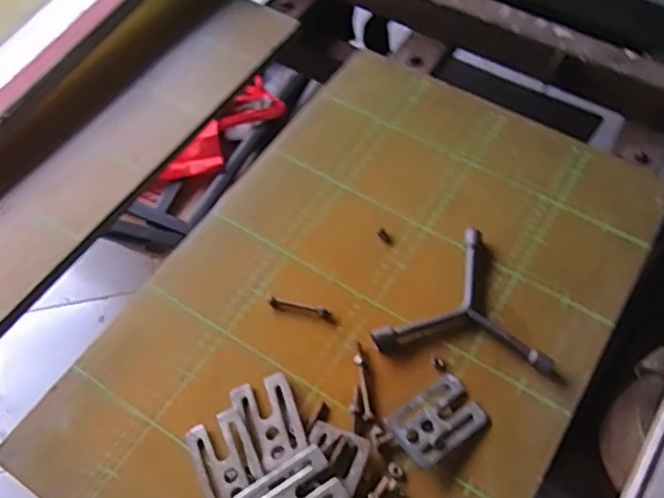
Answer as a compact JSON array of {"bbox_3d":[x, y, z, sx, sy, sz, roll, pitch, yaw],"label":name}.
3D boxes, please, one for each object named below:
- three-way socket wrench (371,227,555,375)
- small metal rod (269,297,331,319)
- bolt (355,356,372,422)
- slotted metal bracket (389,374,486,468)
[{"bbox_3d":[0.130,0.042,0.610,0.162,0.015,0.140,9,60,6],"label":"three-way socket wrench"},{"bbox_3d":[-0.030,0.057,0.609,0.059,0.006,0.009,10,60,7],"label":"small metal rod"},{"bbox_3d":[0.028,0.122,0.566,0.007,0.005,0.058,-6,59,-3],"label":"bolt"},{"bbox_3d":[0.091,0.147,0.549,0.078,0.010,0.053,-34,64,-18],"label":"slotted metal bracket"}]

